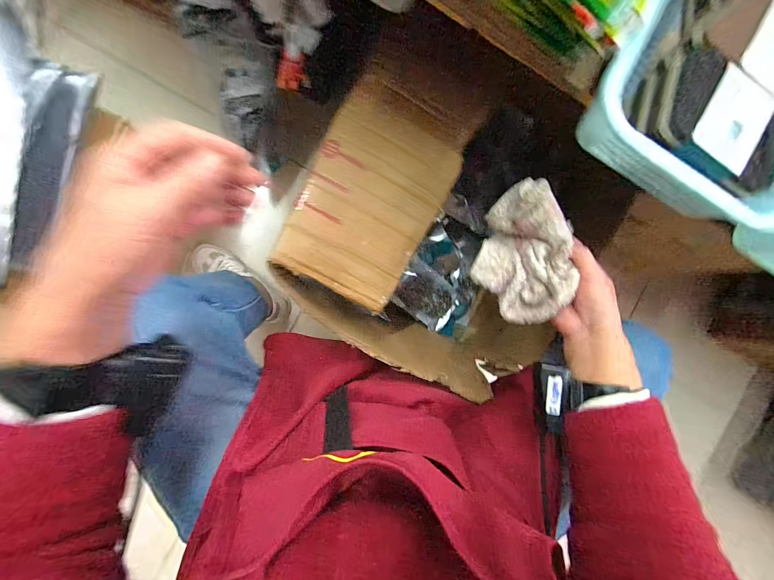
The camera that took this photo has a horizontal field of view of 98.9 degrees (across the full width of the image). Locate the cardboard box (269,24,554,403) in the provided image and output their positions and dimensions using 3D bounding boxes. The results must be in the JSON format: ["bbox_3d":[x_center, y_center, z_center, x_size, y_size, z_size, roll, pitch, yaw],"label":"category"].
[{"bbox_3d":[0.057,-0.119,0.607,0.416,0.284,0.478,26,88,-8],"label":"cardboard box"}]

